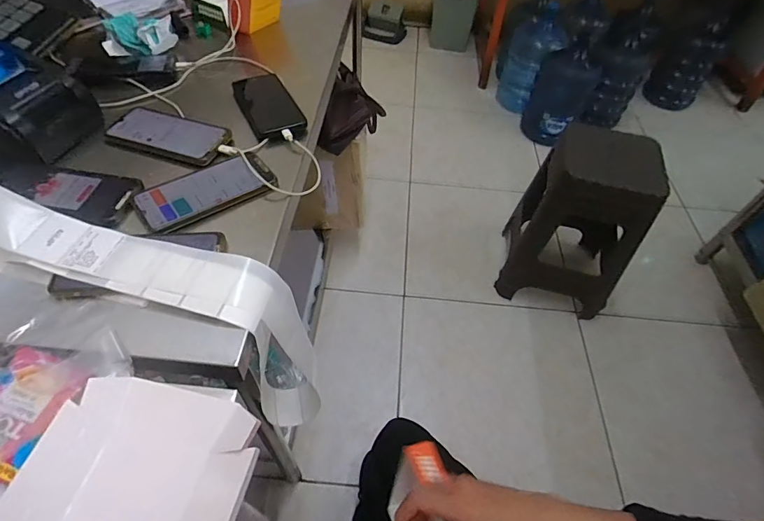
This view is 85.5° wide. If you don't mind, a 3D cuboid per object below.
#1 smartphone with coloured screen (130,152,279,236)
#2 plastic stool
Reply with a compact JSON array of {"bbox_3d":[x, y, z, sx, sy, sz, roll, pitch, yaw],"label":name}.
[{"bbox_3d":[-0.228,-0.090,0.543,0.169,0.012,0.085,-29,60,-24],"label":"smartphone with coloured screen"},{"bbox_3d":[0.601,-0.112,1.300,0.351,0.530,0.316,20,54,11],"label":"plastic stool"}]

